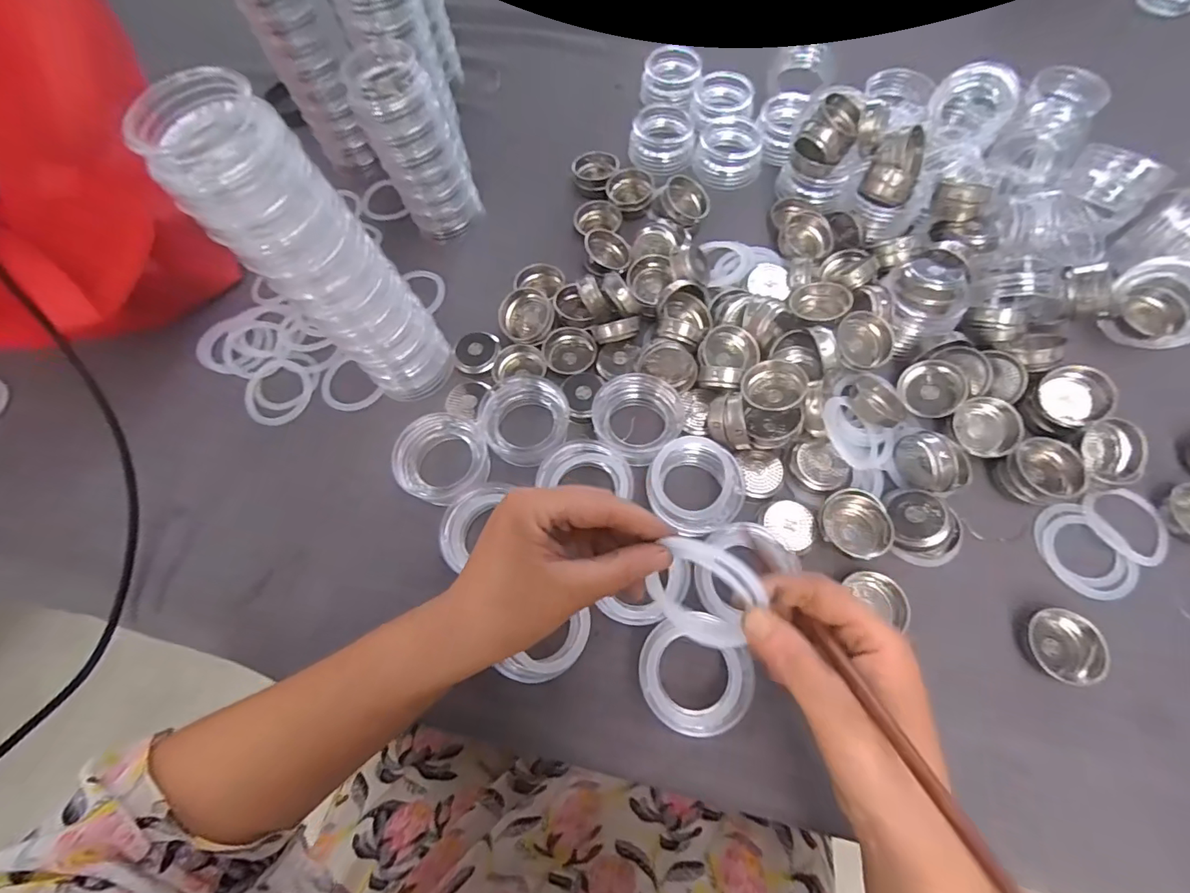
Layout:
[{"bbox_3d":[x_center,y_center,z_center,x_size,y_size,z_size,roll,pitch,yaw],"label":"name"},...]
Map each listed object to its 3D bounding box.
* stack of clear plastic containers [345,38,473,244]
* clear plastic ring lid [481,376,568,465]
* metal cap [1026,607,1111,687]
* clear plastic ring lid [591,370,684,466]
[{"bbox_3d":[-0.163,-0.270,0.457,0.069,0.141,0.080,-25,68,-9],"label":"stack of clear plastic containers"},{"bbox_3d":[-0.058,-0.024,0.397,0.066,0.023,0.073,-37,70,-13],"label":"clear plastic ring lid"},{"bbox_3d":[0.306,0.129,0.322,0.044,0.015,0.044,-1,66,2],"label":"metal cap"},{"bbox_3d":[0.036,-0.023,0.389,0.071,0.031,0.068,-1,66,2],"label":"clear plastic ring lid"}]

